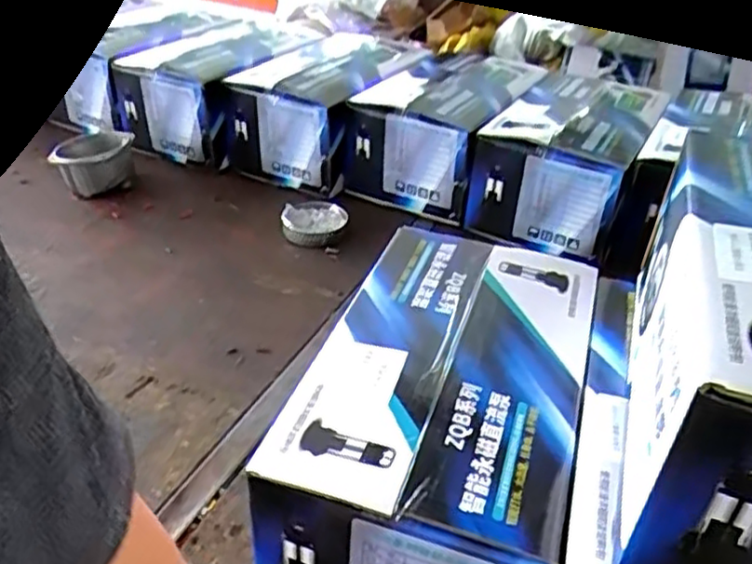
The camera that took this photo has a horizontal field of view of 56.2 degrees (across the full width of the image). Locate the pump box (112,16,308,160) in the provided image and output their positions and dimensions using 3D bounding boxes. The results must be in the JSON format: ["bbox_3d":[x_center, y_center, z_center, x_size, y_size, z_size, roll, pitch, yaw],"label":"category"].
[{"bbox_3d":[-0.335,-0.399,1.426,0.265,0.180,0.337,16,36,18],"label":"pump box"}]

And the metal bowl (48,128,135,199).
[{"bbox_3d":[-0.506,-0.219,1.265,0.141,0.062,0.156,-15,38,-24],"label":"metal bowl"}]

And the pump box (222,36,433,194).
[{"bbox_3d":[-0.102,-0.344,1.373,0.245,0.184,0.379,17,37,20],"label":"pump box"}]

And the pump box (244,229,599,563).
[{"bbox_3d":[0.069,0.136,0.697,0.248,0.175,0.378,13,36,14],"label":"pump box"}]

